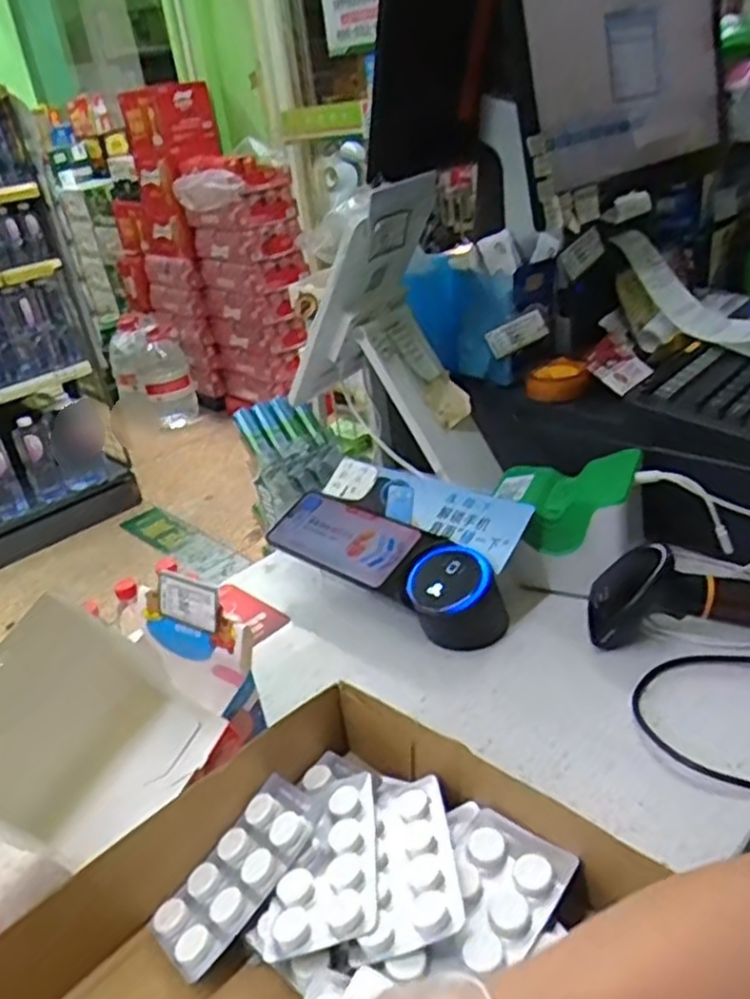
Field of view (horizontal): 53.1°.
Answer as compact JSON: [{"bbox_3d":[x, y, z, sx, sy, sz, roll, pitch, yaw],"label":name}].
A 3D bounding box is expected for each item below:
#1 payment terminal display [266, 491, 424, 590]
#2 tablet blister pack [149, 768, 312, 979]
[{"bbox_3d":[-0.034,0.033,0.713,0.167,0.009,0.076,19,60,42],"label":"payment terminal display"},{"bbox_3d":[-0.081,0.219,0.445,0.051,0.013,0.110,16,52,43],"label":"tablet blister pack"}]

